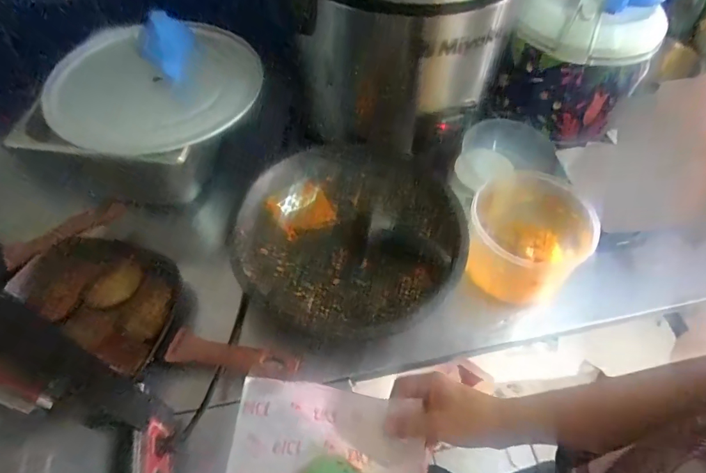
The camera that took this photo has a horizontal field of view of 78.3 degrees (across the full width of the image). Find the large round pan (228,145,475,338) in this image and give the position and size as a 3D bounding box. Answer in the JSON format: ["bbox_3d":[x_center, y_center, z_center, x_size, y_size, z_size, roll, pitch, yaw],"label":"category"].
[{"bbox_3d":[-0.003,-0.004,0.668,0.331,0.075,0.359,33,60,20],"label":"large round pan"}]

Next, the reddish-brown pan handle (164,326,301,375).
[{"bbox_3d":[-0.158,0.154,0.571,0.171,0.018,0.042,9,80,-2],"label":"reddish-brown pan handle"}]

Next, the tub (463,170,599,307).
[{"bbox_3d":[0.264,0.002,0.662,0.160,0.132,0.175,9,55,5],"label":"tub"}]

